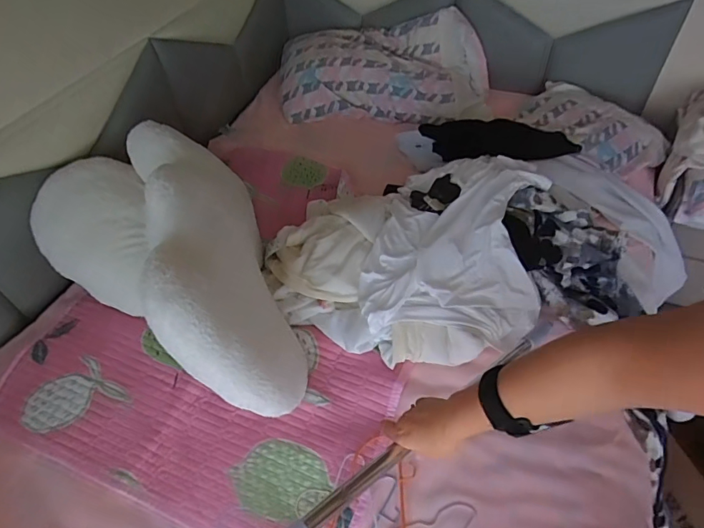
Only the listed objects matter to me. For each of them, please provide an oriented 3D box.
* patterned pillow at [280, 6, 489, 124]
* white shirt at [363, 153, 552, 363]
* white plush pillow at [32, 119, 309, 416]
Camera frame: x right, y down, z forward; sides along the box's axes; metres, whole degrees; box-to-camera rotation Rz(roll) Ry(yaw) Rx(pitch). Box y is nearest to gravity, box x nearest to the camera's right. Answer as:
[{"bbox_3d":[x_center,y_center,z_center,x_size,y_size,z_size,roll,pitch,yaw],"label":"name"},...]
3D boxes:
[{"bbox_3d":[0.088,-0.585,1.396,0.636,0.193,0.328,7,50,9],"label":"patterned pillow"},{"bbox_3d":[0.205,-0.018,0.936,0.349,0.161,0.429,5,51,4],"label":"white shirt"},{"bbox_3d":[-0.291,-0.046,0.857,0.631,0.259,0.367,30,56,25],"label":"white plush pillow"}]

